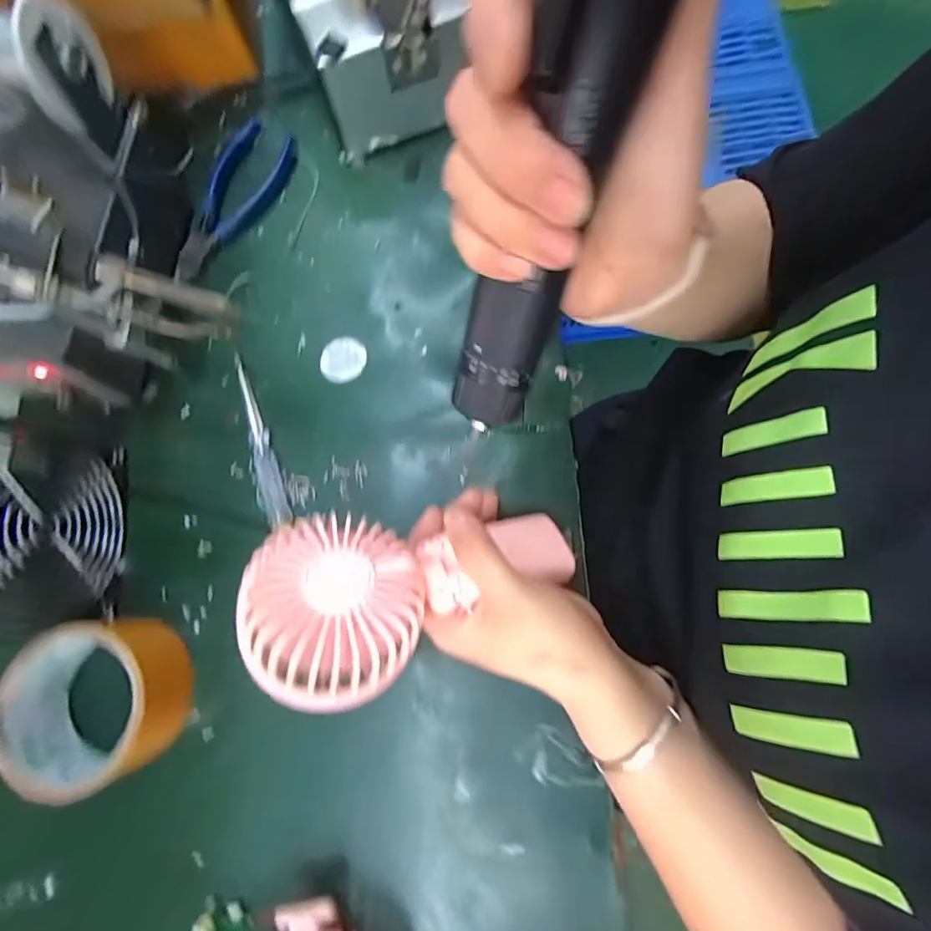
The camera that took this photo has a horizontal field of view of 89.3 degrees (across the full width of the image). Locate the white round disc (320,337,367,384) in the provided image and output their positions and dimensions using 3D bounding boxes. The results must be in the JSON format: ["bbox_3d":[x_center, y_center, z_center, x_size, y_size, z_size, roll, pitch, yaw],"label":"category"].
[{"bbox_3d":[-0.091,-0.080,0.351,0.033,0.004,0.036,0,77,0],"label":"white round disc"}]

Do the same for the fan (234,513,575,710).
[{"bbox_3d":[-0.018,0.060,0.255,0.187,0.032,0.085,-8,74,-35],"label":"fan"}]

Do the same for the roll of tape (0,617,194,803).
[{"bbox_3d":[-0.234,0.148,0.287,0.112,0.052,0.090,-25,78,-4],"label":"roll of tape"}]

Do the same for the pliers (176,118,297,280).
[{"bbox_3d":[-0.181,-0.207,0.374,0.054,0.016,0.142,17,77,4],"label":"pliers"}]

